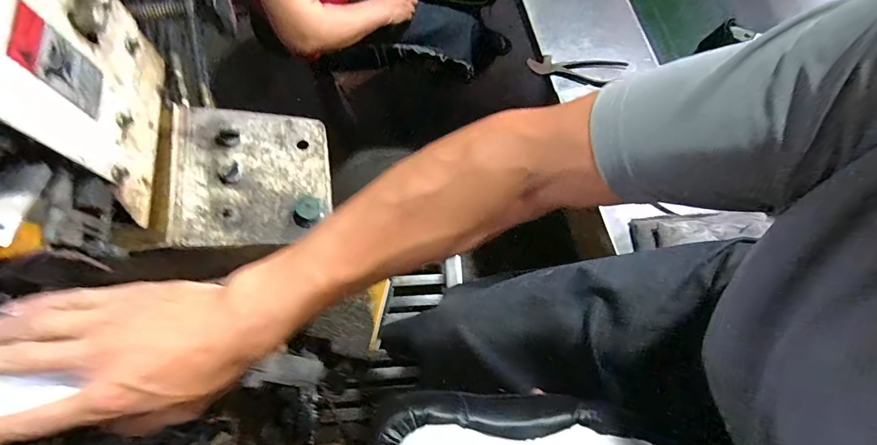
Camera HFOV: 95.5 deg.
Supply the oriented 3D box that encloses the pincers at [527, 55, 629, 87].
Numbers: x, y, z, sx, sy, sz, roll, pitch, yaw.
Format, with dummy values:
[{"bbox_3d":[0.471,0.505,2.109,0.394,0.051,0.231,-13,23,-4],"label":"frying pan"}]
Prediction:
[{"bbox_3d":[0.280,-0.309,0.814,0.193,0.016,0.063,9,72,2],"label":"pincers"}]

